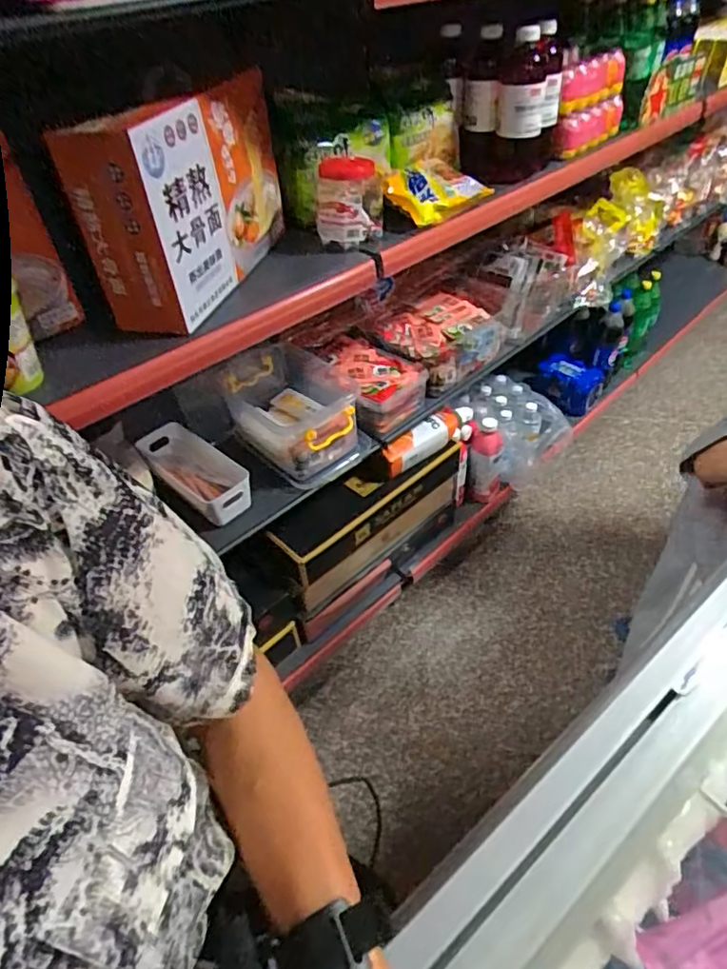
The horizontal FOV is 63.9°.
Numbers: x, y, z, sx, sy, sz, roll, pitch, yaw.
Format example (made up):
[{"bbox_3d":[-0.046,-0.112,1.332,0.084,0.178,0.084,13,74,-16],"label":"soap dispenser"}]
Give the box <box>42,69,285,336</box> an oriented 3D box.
[{"bbox_3d":[-0.231,-0.391,0.785,0.107,0.238,0.330,13,47,15],"label":"box"}]

